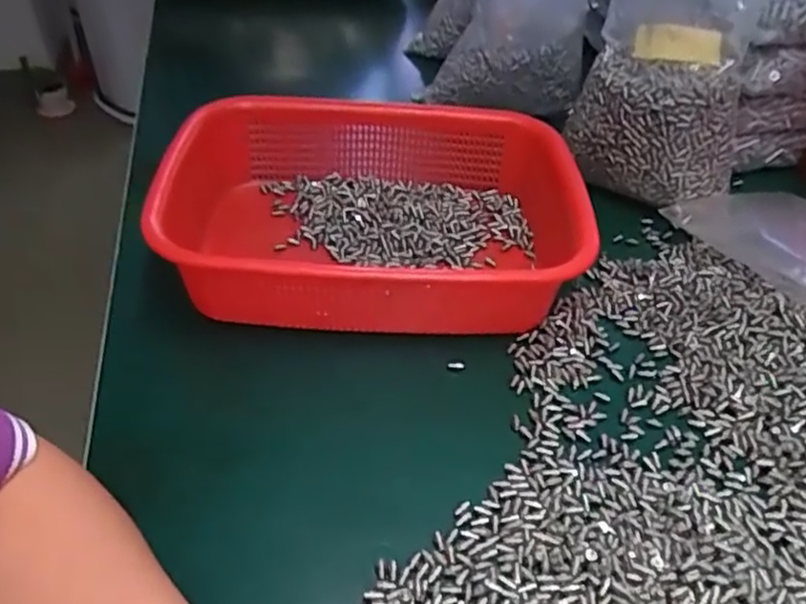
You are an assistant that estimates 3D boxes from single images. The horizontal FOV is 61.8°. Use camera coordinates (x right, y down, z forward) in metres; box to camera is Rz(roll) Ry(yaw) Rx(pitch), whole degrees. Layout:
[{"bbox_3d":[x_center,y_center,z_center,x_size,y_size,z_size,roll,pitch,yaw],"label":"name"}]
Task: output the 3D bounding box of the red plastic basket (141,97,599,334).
[{"bbox_3d":[-0.018,-0.061,0.485,0.290,0.081,0.201,-1,44,-3],"label":"red plastic basket"}]

